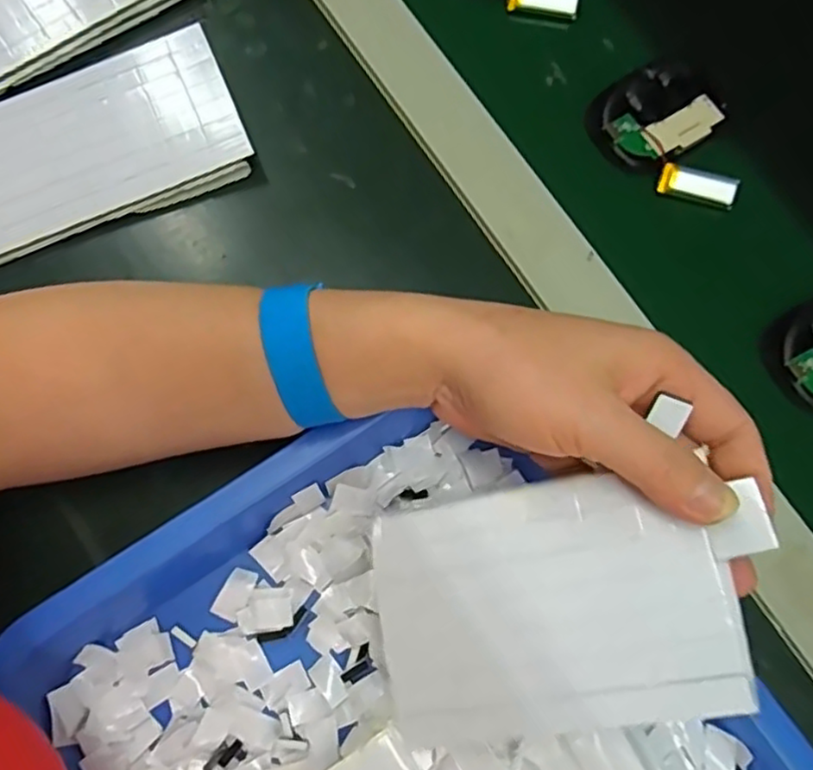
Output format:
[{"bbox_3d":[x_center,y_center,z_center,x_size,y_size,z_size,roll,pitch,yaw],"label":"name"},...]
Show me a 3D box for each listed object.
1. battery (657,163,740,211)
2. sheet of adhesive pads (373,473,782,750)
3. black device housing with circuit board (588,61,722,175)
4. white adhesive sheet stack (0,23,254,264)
[{"bbox_3d":[0.161,-0.109,0.375,0.043,0.005,0.016,16,113,5],"label":"battery"},{"bbox_3d":[0.058,0.081,0.250,0.141,0.006,0.087,-15,75,15],"label":"sheet of adhesive pads"},{"bbox_3d":[0.140,-0.153,0.384,0.068,0.016,0.055,-33,78,-12],"label":"black device housing with circuit board"},{"bbox_3d":[-0.171,-0.126,0.359,0.161,0.015,0.090,-22,76,-9],"label":"white adhesive sheet stack"}]

